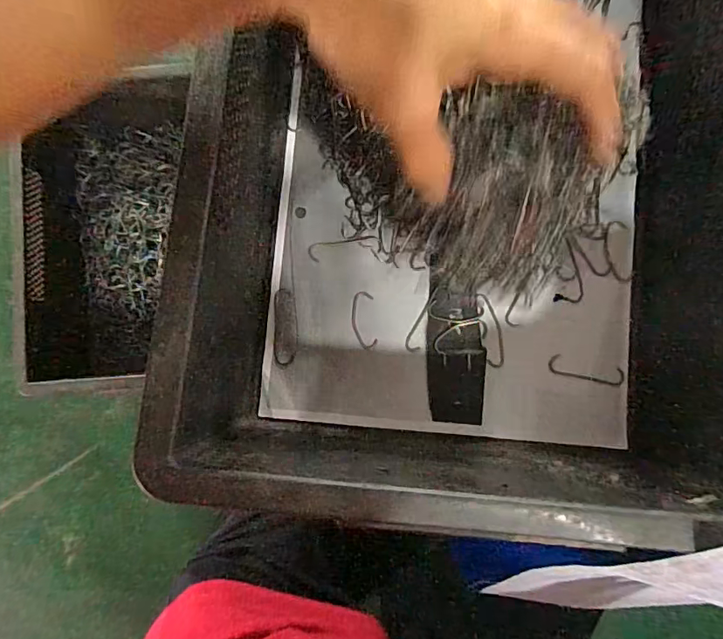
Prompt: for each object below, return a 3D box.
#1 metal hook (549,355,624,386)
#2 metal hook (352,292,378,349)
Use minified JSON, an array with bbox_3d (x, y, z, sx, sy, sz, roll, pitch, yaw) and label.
[{"bbox_3d":[0.128,0.029,0.277,0.043,0.006,0.012,11,88,1],"label":"metal hook"},{"bbox_3d":[0.001,0.000,0.279,0.013,0.004,0.033,-6,88,0],"label":"metal hook"}]

